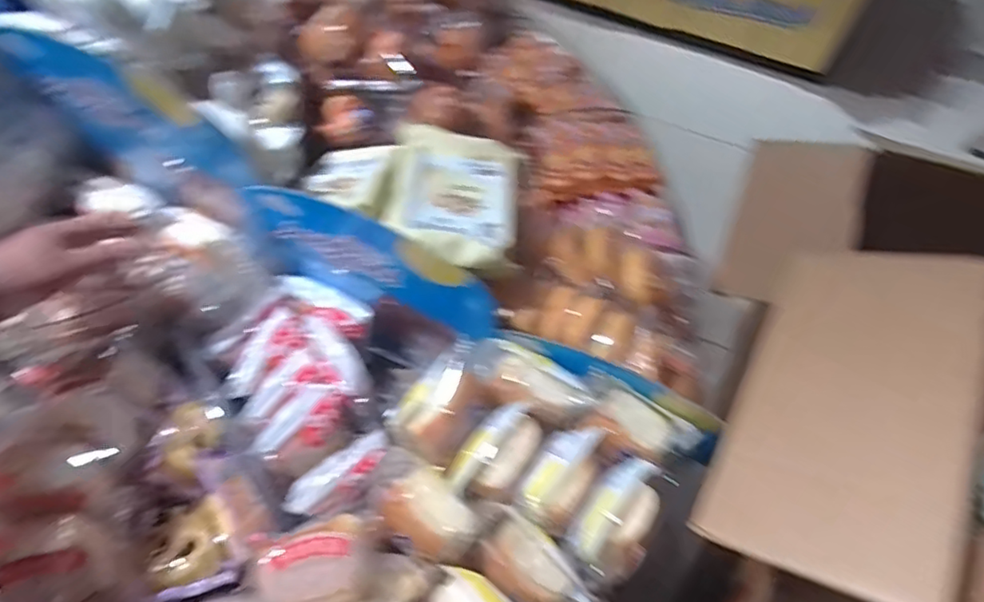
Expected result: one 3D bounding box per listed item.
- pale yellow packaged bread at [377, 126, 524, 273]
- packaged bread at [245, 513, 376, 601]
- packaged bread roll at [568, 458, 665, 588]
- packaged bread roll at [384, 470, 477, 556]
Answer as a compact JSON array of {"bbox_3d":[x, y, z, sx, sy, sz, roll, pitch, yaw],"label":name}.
[{"bbox_3d":[-0.043,-0.106,0.610,0.145,0.042,0.154,10,61,4],"label":"pale yellow packaged bread"},{"bbox_3d":[-0.153,0.228,0.499,0.101,0.046,0.080,-15,62,-9],"label":"packaged bread"},{"bbox_3d":[0.117,0.205,0.549,0.064,0.056,0.111,35,65,17],"label":"packaged bread roll"},{"bbox_3d":[-0.056,0.193,0.532,0.086,0.040,0.060,34,65,17],"label":"packaged bread roll"}]

